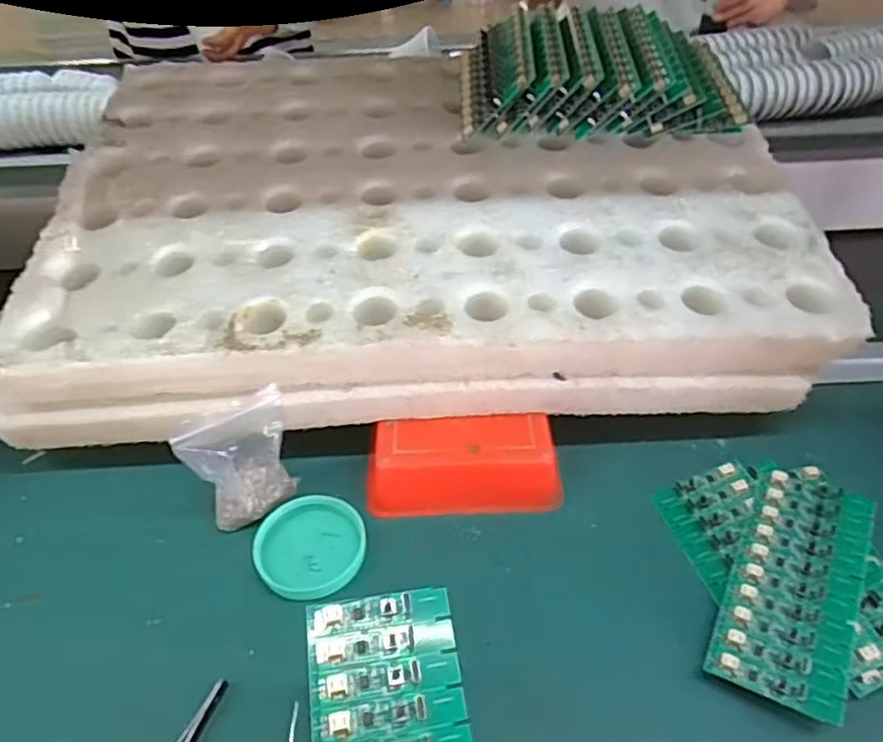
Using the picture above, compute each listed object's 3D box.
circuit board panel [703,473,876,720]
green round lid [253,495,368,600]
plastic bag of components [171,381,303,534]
[{"bbox_3d":[0.200,0.117,0.368,0.064,0.008,0.138,15,51,28],"label":"circuit board panel"},{"bbox_3d":[-0.082,0.109,0.410,0.065,0.011,0.064,-1,43,1],"label":"green round lid"},{"bbox_3d":[-0.124,0.057,0.412,0.065,0.082,0.028,-27,22,-27],"label":"plastic bag of components"}]

